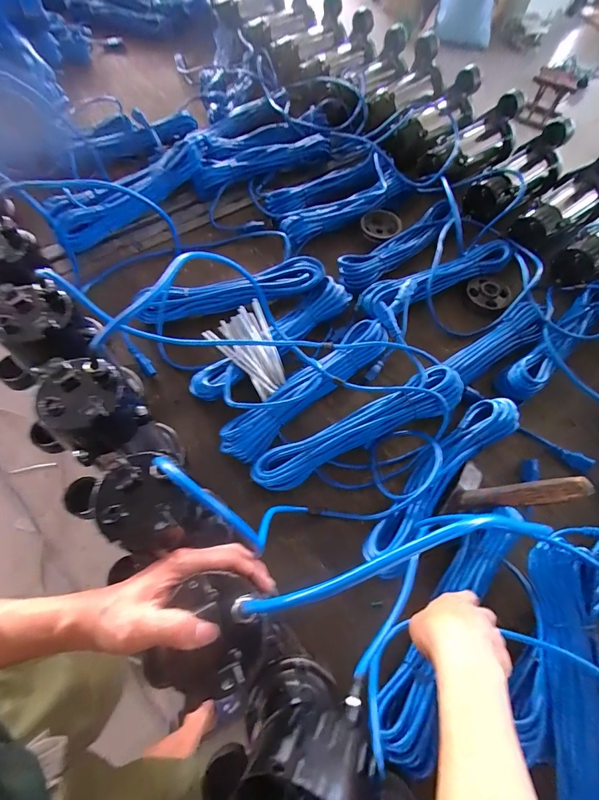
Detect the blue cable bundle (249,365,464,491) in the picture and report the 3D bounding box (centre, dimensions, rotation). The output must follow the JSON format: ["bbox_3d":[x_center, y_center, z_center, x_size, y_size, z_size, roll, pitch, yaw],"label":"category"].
[{"bbox_3d":[0.091,0.040,0.584,0.353,0.055,0.077,-21,66,-13],"label":"blue cable bundle"}]

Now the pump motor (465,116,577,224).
[{"bbox_3d":[0.487,-0.508,0.854,0.273,0.122,0.115,-37,71,-19],"label":"pump motor"}]

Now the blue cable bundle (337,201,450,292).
[{"bbox_3d":[0.211,-0.328,0.797,0.328,0.031,0.085,-33,70,-18],"label":"blue cable bundle"}]

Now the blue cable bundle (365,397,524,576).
[{"bbox_3d":[0.219,0.113,0.575,0.344,0.057,0.075,-41,72,-20],"label":"blue cable bundle"}]

